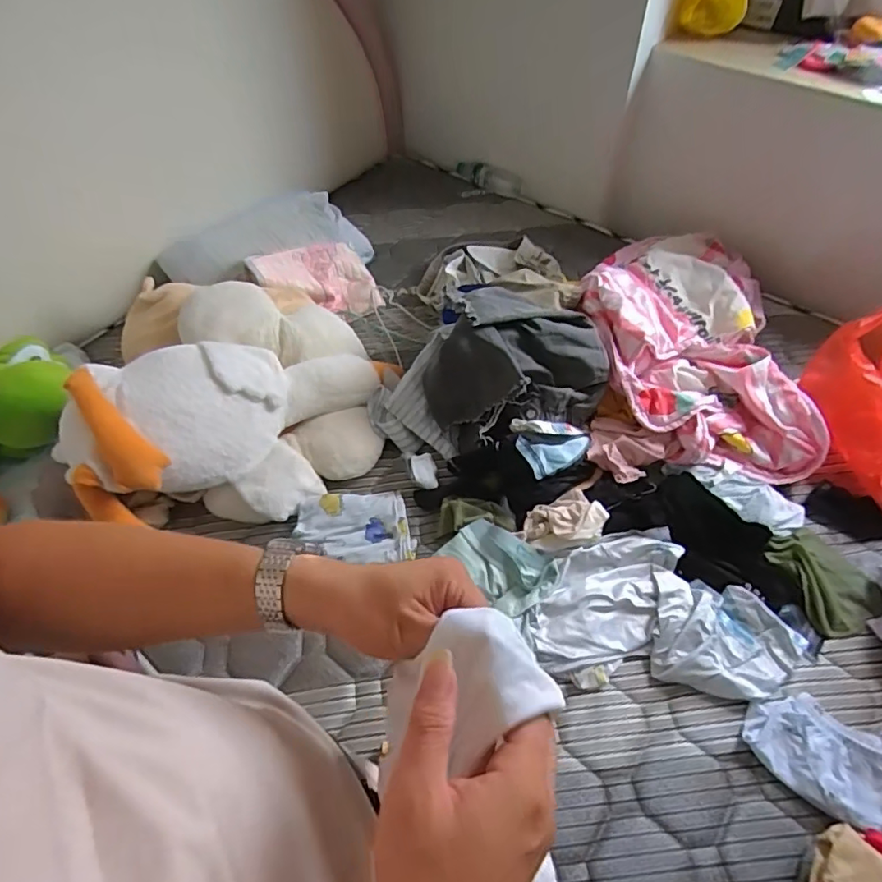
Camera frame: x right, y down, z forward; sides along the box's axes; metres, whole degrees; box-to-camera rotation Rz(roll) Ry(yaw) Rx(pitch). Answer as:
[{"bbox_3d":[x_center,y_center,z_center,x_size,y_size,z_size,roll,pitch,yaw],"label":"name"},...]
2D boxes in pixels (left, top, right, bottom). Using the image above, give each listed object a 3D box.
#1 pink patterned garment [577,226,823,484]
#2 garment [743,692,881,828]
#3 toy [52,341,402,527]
[{"bbox_3d":[0.508,-0.252,1.159,0.410,0.140,0.679,3,55,5],"label":"pink patterned garment"},{"bbox_3d":[0.526,0.429,0.761,0.178,0.027,0.129,37,64,25],"label":"garment"},{"bbox_3d":[-0.365,-0.038,1.006,0.593,0.206,0.305,-23,57,-14],"label":"toy"}]

